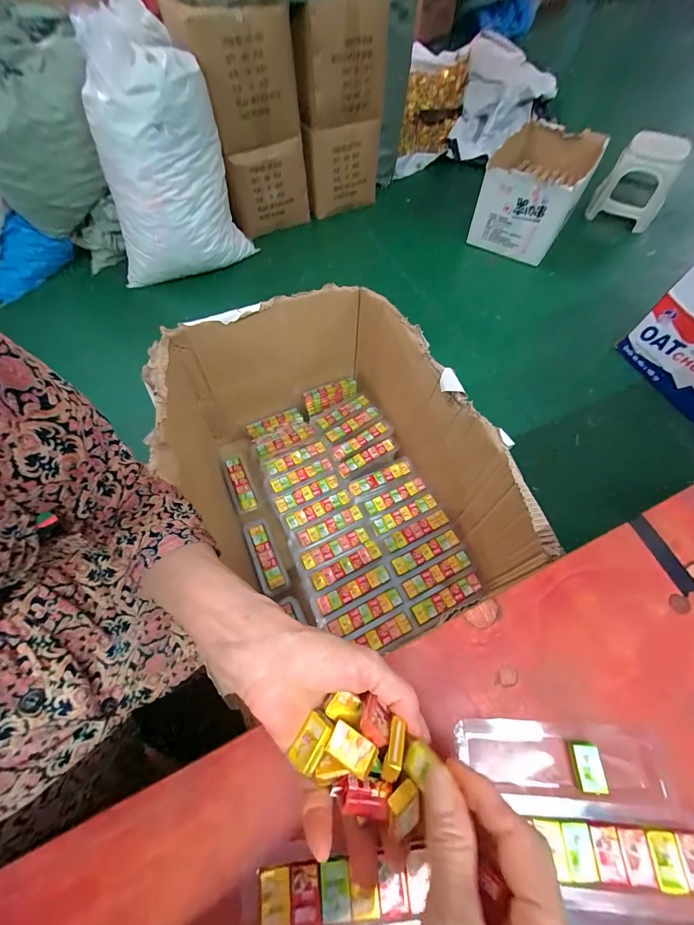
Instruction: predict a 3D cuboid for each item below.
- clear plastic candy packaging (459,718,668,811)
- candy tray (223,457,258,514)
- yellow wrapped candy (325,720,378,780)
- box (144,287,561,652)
[{"bbox_3d":[0.142,0.200,0.226,0.134,0.010,0.039,4,61,3],"label":"clear plastic candy packaging"},{"bbox_3d":[-0.214,0.041,0.670,0.036,0.019,0.124,-23,64,-11],"label":"candy tray"},{"bbox_3d":[0.003,0.161,0.188,0.027,0.006,0.017,11,50,34],"label":"yellow wrapped candy"},{"bbox_3d":[-0.030,-0.004,0.550,0.394,0.259,0.477,-21,64,-10],"label":"box"}]

